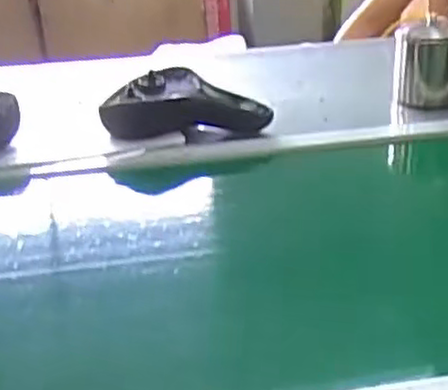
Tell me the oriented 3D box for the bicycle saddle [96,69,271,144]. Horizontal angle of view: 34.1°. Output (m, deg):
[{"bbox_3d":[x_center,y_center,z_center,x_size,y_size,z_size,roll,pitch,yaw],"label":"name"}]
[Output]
[{"bbox_3d":[-0.062,-0.144,1.170,0.256,0.078,0.142,-3,26,-1],"label":"bicycle saddle"}]

